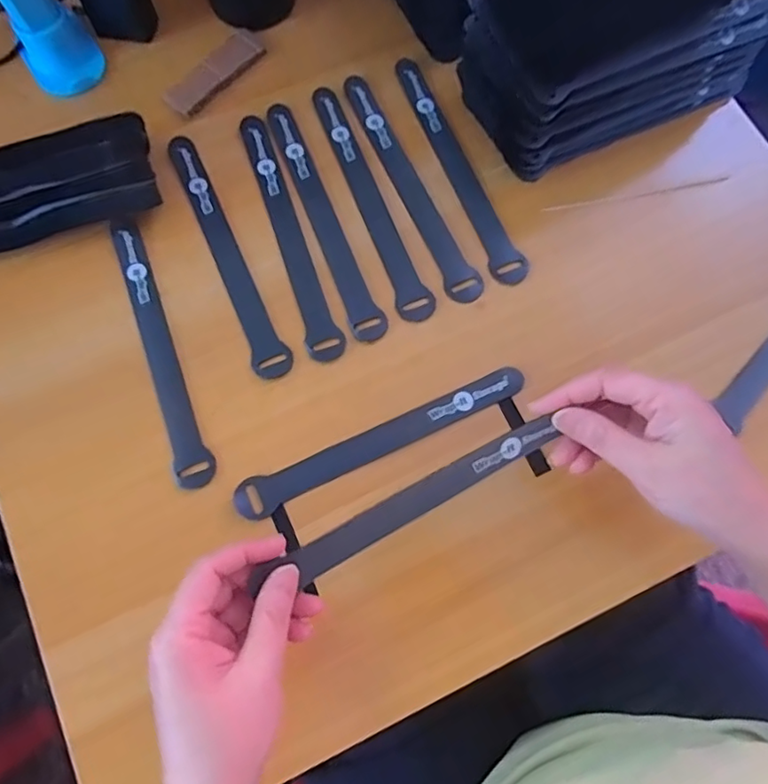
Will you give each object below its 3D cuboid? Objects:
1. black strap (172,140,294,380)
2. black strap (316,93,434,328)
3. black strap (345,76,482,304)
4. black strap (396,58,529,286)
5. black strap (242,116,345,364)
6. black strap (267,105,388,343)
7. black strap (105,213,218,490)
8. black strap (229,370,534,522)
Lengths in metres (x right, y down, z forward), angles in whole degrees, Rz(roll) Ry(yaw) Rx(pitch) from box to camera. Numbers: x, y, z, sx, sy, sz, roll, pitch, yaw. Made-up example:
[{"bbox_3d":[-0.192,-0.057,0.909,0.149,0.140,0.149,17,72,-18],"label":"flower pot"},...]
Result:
[{"bbox_3d":[-0.110,-0.099,0.401,0.024,0.004,0.199,-23,77,-6],"label":"black strap"},{"bbox_3d":[-0.010,-0.139,0.409,0.023,0.004,0.198,-19,76,-5],"label":"black strap"},{"bbox_3d":[0.017,-0.150,0.411,0.021,0.004,0.198,-23,77,-6],"label":"black strap"},{"bbox_3d":[0.051,-0.165,0.418,0.023,0.006,0.199,-23,73,-2],"label":"black strap"},{"bbox_3d":[-0.068,-0.113,0.403,0.023,0.004,0.198,-19,76,-5],"label":"black strap"},{"bbox_3d":[-0.044,-0.125,0.405,0.022,0.004,0.198,-22,76,-6],"label":"black strap"},{"bbox_3d":[-0.150,-0.031,0.381,0.023,0.004,0.197,-22,74,-6],"label":"black strap"},{"bbox_3d":[-0.001,0.030,0.369,0.195,0.010,0.024,-25,77,-6],"label":"black strap"}]

